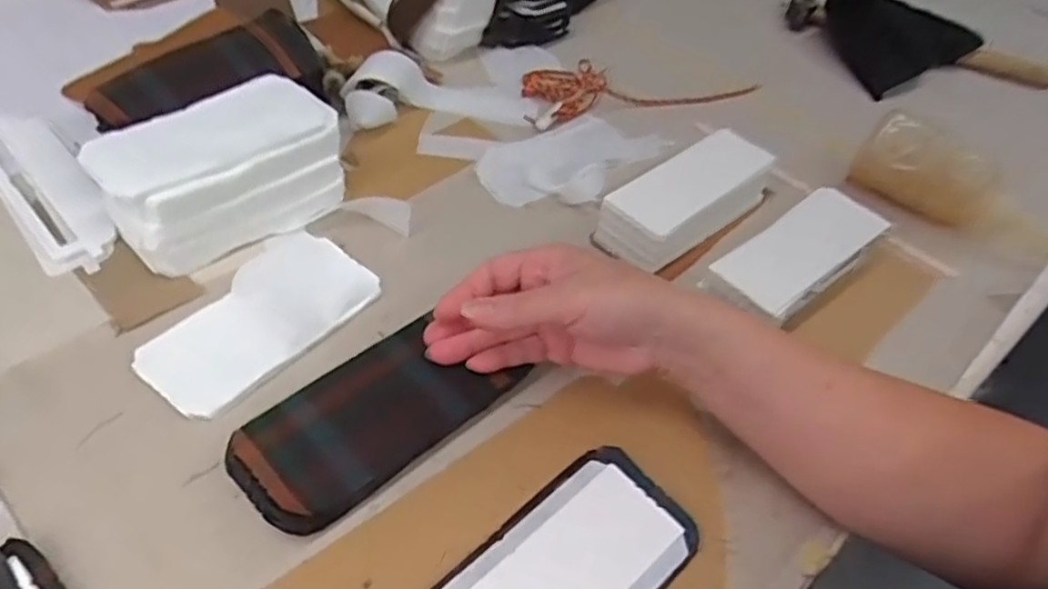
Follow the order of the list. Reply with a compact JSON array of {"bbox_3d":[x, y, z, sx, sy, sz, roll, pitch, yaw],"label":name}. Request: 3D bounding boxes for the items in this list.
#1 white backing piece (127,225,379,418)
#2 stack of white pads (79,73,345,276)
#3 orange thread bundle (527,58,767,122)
[{"bbox_3d":[-0.163,0.013,0.439,0.074,0.011,0.140,27,51,17],"label":"white backing piece"},{"bbox_3d":[-0.201,-0.084,0.483,0.080,0.069,0.154,37,55,24],"label":"stack of white pads"},{"bbox_3d":[0.128,-0.196,0.691,0.268,0.050,0.030,-4,48,-27],"label":"orange thread bundle"}]

